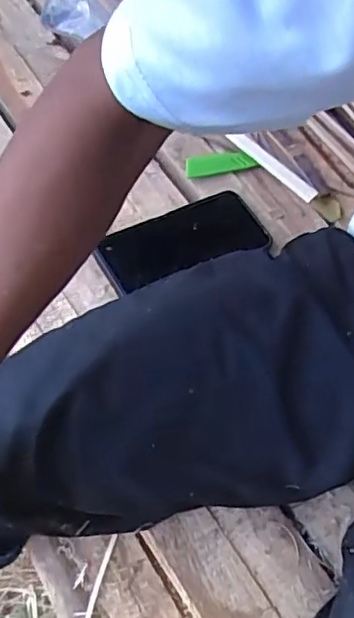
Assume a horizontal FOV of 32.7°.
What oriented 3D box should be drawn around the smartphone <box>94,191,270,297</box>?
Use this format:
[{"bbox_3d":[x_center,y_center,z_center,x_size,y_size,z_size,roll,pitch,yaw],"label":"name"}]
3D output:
[{"bbox_3d":[0.007,-0.068,0.592,0.175,0.013,0.072,-24,67,-26],"label":"smartphone"}]

